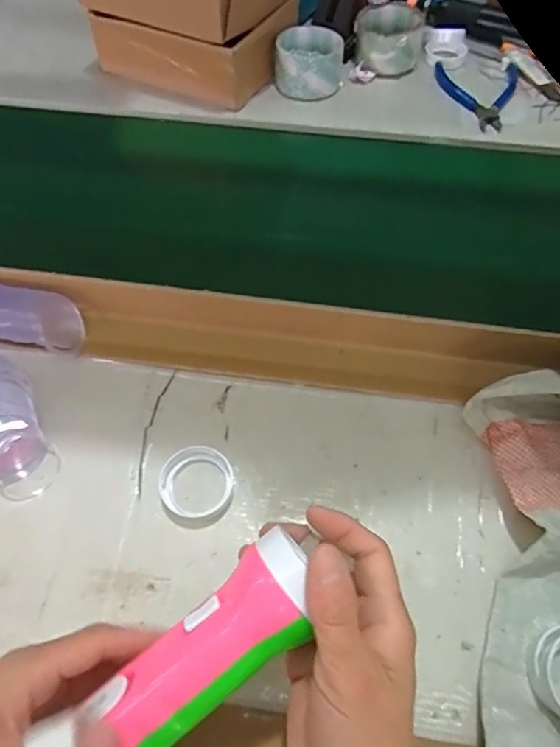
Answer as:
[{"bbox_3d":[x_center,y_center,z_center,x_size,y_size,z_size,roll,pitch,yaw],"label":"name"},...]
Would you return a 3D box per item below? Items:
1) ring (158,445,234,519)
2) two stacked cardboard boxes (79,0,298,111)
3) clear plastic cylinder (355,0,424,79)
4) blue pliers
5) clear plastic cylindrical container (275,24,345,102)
[{"bbox_3d":[-0.062,0.080,0.401,0.052,0.011,0.054,0,58,0],"label":"ring"},{"bbox_3d":[-0.102,-0.468,0.668,0.231,0.141,0.220,23,61,14],"label":"two stacked cardboard boxes"},{"bbox_3d":[0.143,-0.437,0.702,0.088,0.050,0.099,7,58,5],"label":"clear plastic cylinder"},{"bbox_3d":[0.250,-0.350,0.670,0.104,0.007,0.143,6,58,4],"label":"blue pliers"},{"bbox_3d":[0.038,-0.388,0.671,0.083,0.051,0.089,0,58,0],"label":"clear plastic cylindrical container"}]

